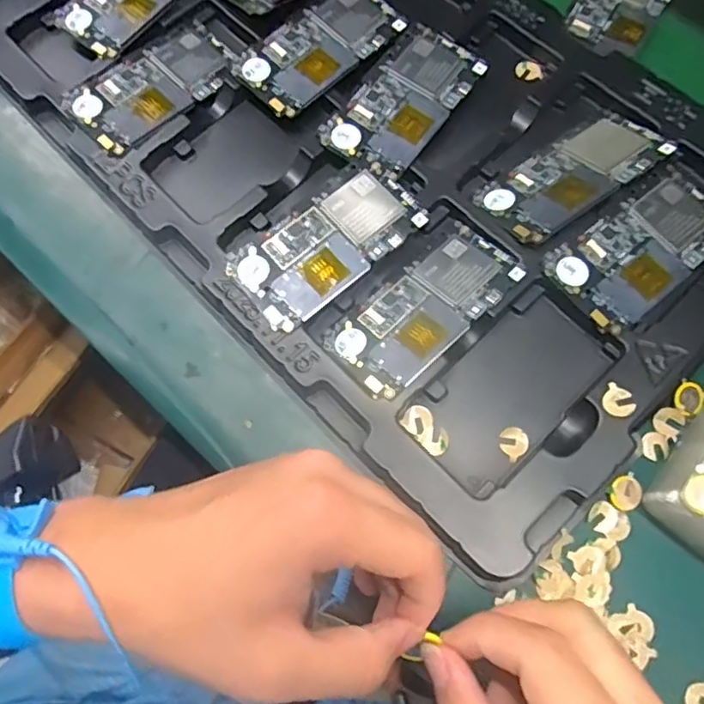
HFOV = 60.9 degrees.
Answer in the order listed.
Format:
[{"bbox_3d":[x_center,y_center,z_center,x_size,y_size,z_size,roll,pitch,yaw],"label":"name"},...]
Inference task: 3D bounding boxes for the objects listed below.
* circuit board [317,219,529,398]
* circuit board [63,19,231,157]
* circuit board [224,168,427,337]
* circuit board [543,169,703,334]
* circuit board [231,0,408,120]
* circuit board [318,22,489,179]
[{"bbox_3d":[0.046,-0.027,0.378,0.125,0.006,0.061,-40,60,-9],"label":"circuit board"},{"bbox_3d":[-0.143,-0.195,0.434,0.118,0.005,0.066,-39,77,-10],"label":"circuit board"},{"bbox_3d":[-0.015,-0.070,0.389,0.122,0.011,0.062,-39,77,-9],"label":"circuit board"},{"bbox_3d":[0.188,-0.067,0.379,0.122,0.004,0.065,-38,77,-9],"label":"circuit board"},{"bbox_3d":[-0.022,-0.225,0.437,0.123,0.004,0.063,-41,77,-10],"label":"circuit board"},{"bbox_3d":[0.038,-0.178,0.422,0.065,0.005,0.124,35,78,11],"label":"circuit board"}]

